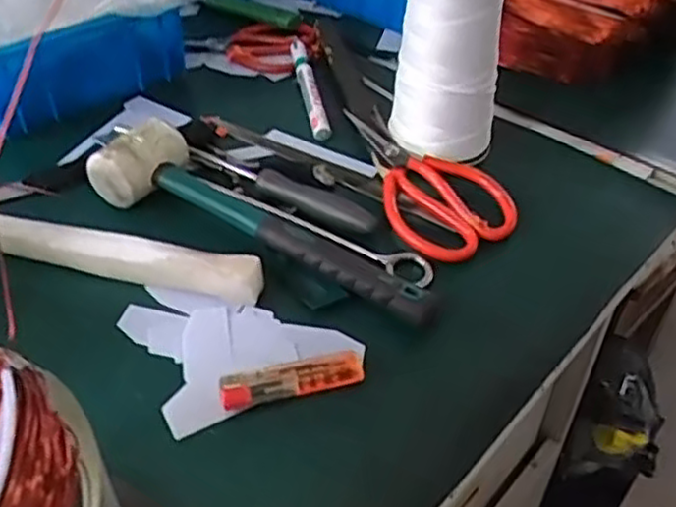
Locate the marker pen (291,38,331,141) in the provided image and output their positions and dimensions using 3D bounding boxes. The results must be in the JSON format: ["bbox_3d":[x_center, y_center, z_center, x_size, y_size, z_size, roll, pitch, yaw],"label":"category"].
[{"bbox_3d":[-0.027,-0.154,0.662,0.014,0.017,0.141,-8,50,-8],"label":"marker pen"}]

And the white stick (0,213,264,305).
[{"bbox_3d":[-0.196,-0.006,0.505,0.296,0.030,0.022,10,44,10],"label":"white stick"}]

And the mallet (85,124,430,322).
[{"bbox_3d":[-0.052,-0.031,0.519,0.276,0.043,0.063,20,48,21],"label":"mallet"}]

